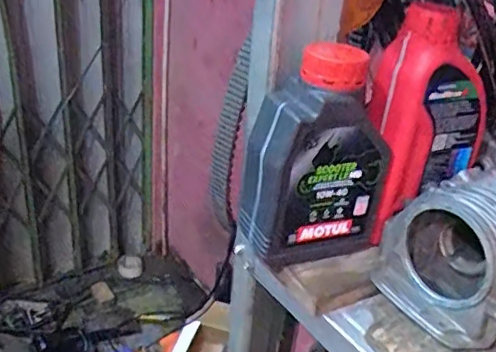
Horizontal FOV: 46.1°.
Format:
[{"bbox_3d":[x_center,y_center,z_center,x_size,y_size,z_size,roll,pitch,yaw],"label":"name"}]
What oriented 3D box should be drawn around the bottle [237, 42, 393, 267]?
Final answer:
[{"bbox_3d":[0.060,-0.020,0.516,0.121,0.184,0.069,-6,29,-20],"label":"bottle"}]

